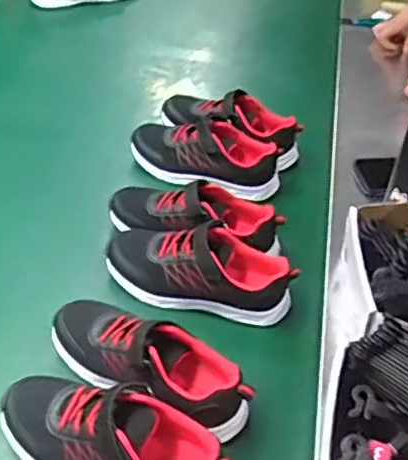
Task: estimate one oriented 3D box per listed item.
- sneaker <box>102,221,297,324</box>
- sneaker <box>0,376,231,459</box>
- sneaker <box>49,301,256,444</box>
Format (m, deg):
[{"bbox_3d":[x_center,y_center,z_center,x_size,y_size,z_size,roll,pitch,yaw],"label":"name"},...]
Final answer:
[{"bbox_3d":[-0.007,0.049,0.772,0.232,0.100,0.075,8,45,5],"label":"sneaker"},{"bbox_3d":[-0.092,0.205,0.605,0.238,0.091,0.087,16,46,14],"label":"sneaker"},{"bbox_3d":[-0.058,0.143,0.669,0.225,0.103,0.081,29,50,25],"label":"sneaker"}]

